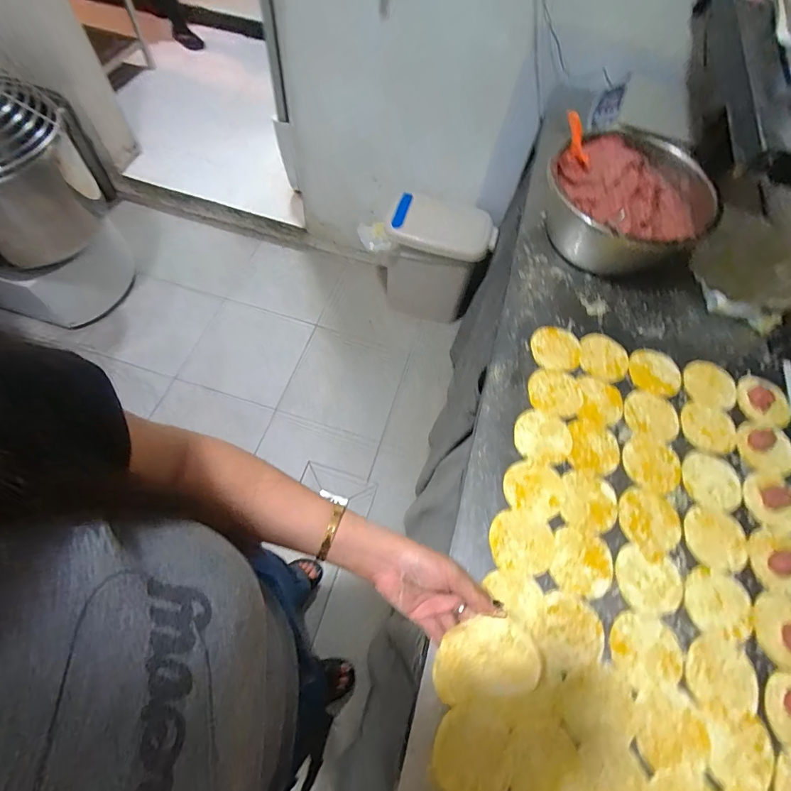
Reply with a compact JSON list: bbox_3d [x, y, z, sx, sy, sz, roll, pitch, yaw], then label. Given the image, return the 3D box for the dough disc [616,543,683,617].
[{"bbox_3d":[0.324,0.239,0.519,0.080,0.004,0.076,2,64,-3],"label":"dough disc"}]

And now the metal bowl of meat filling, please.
[{"bbox_3d":[0.415,-0.341,0.744,0.263,0.135,0.262,2,64,-3],"label":"metal bowl of meat filling"}]

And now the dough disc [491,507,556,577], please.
[{"bbox_3d":[0.167,0.190,0.528,0.084,0.004,0.083,2,64,-3],"label":"dough disc"}]

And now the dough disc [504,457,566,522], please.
[{"bbox_3d":[0.193,0.127,0.561,0.081,0.004,0.075,2,64,-3],"label":"dough disc"}]

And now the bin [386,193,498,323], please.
[{"bbox_3d":[0.137,-0.491,1.523,0.372,0.438,0.211,13,62,1],"label":"bin"}]

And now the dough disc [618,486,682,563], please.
[{"bbox_3d":[0.348,0.170,0.554,0.086,0.004,0.083,2,64,-3],"label":"dough disc"}]

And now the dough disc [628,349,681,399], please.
[{"bbox_3d":[0.429,-0.040,0.671,0.084,0.007,0.083,2,64,-3],"label":"dough disc"}]

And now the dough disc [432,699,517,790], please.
[{"bbox_3d":[0.083,0.378,0.430,0.088,0.007,0.081,2,64,-3],"label":"dough disc"}]

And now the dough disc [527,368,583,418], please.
[{"bbox_3d":[0.250,-0.004,0.636,0.082,0.004,0.075,2,64,-3],"label":"dough disc"}]

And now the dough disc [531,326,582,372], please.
[{"bbox_3d":[0.267,-0.078,0.675,0.082,0.008,0.082,2,64,-3],"label":"dough disc"}]

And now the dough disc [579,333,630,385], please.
[{"bbox_3d":[0.346,-0.064,0.674,0.078,0.004,0.091,13,64,3],"label":"dough disc"}]

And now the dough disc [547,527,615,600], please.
[{"bbox_3d":[0.243,0.215,0.525,0.078,0.004,0.080,2,64,-3],"label":"dough disc"}]

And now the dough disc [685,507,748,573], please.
[{"bbox_3d":[0.434,0.192,0.548,0.080,0.004,0.076,2,64,-3],"label":"dough disc"}]

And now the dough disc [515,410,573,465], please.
[{"bbox_3d":[0.217,0.063,0.598,0.082,0.004,0.078,2,64,-3],"label":"dough disc"}]

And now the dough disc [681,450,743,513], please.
[{"bbox_3d":[0.458,0.122,0.588,0.080,0.006,0.085,2,64,-3],"label":"dough disc"}]

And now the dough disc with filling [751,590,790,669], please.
[{"bbox_3d":[0.489,0.290,0.502,0.081,0.015,0.083,2,64,-3],"label":"dough disc with filling"}]

